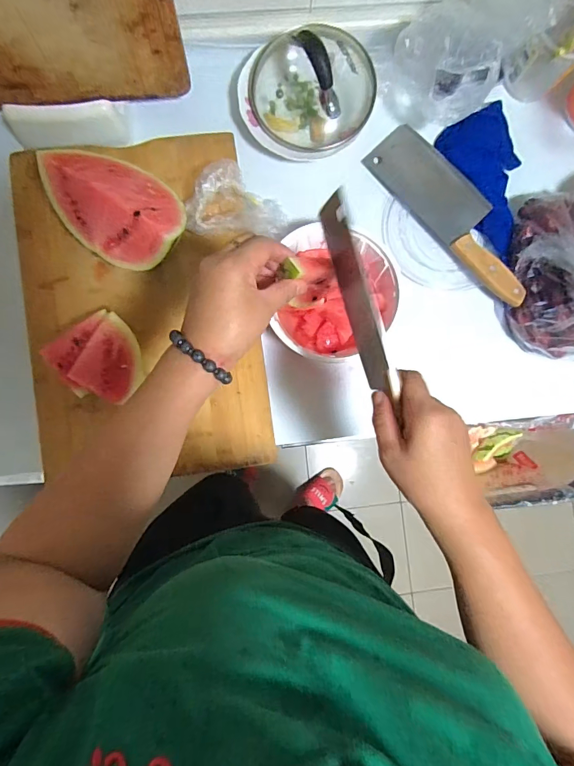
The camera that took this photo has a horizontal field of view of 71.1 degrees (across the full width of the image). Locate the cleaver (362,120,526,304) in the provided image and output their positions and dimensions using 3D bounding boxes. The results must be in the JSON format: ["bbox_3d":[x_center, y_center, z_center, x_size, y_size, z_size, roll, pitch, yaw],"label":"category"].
[{"bbox_3d":[0.232,-0.234,0.548,0.089,0.034,0.283,-39,89,-4],"label":"cleaver"}]

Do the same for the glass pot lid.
[{"bbox_3d":[0.029,-0.382,0.513,0.172,0.092,0.140,6,87,-2],"label":"glass pot lid"}]

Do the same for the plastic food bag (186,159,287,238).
[{"bbox_3d":[-0.065,-0.228,0.515,0.127,0.050,0.093,-2,87,-3],"label":"plastic food bag"}]

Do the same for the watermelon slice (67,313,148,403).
[{"bbox_3d":[-0.215,-0.029,0.495,0.064,0.018,0.091,35,83,-26],"label":"watermelon slice"}]

